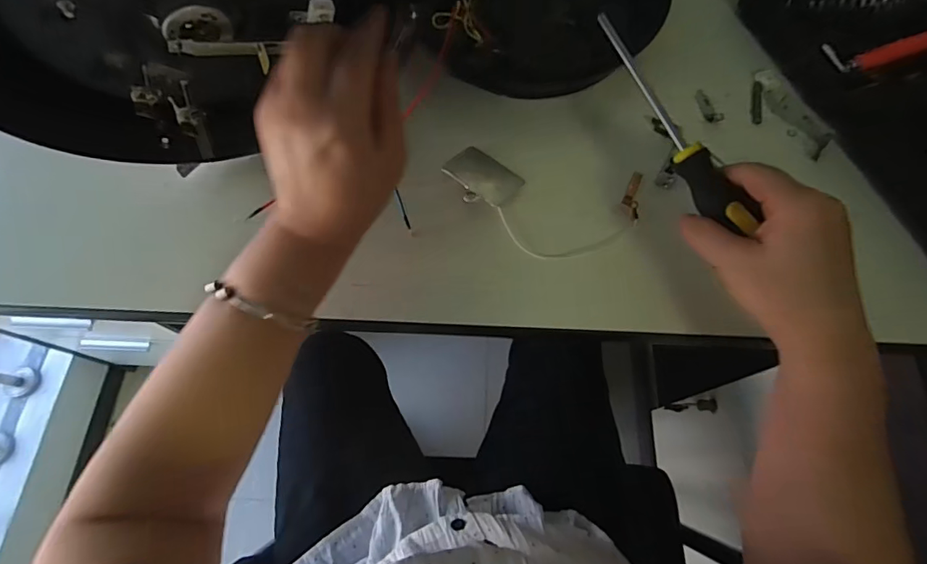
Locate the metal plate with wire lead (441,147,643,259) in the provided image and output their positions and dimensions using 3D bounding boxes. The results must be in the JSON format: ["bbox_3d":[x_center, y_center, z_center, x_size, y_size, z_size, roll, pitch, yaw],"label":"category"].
[{"bbox_3d":[0.063,-0.066,0.382,0.160,0.012,0.092,11,68,4],"label":"metal plate with wire lead"}]

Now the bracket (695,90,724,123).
[{"bbox_3d":[0.222,-0.160,0.419,0.016,0.005,0.037,-7,67,-3],"label":"bracket"}]

